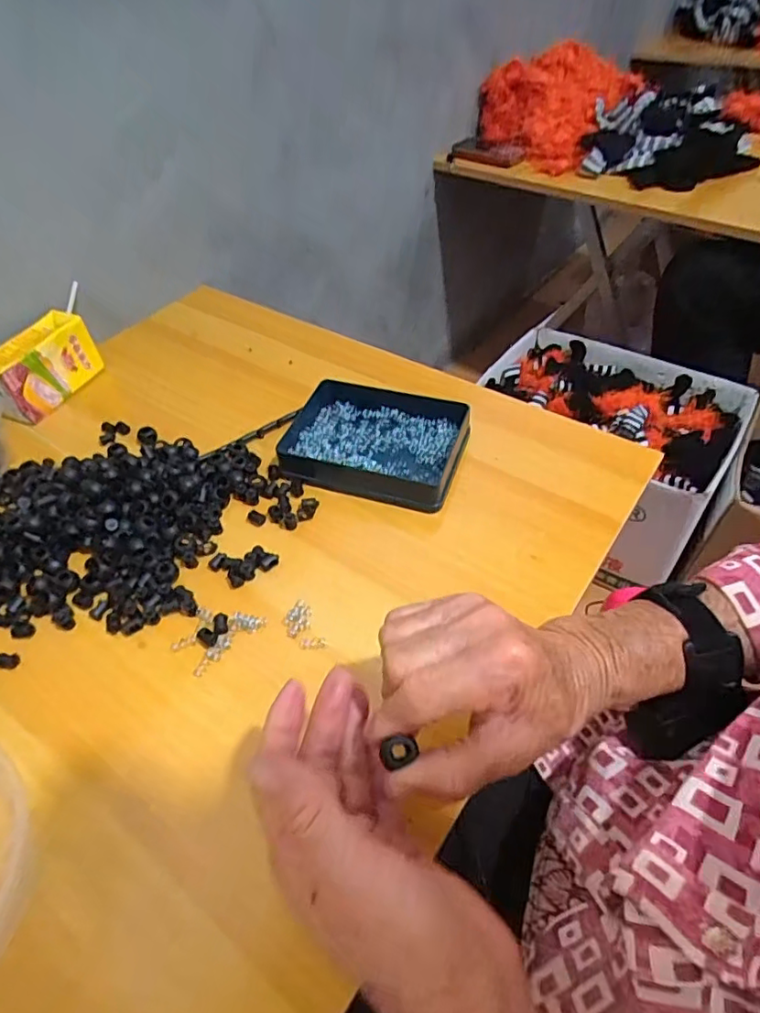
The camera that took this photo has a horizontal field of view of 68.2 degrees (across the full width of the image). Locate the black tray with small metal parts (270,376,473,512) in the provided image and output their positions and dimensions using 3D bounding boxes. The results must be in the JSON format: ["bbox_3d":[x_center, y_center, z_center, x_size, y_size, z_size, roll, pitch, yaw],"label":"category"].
[{"bbox_3d":[-0.006,-0.058,0.493,0.154,0.028,0.110,13,51,15],"label":"black tray with small metal parts"}]

